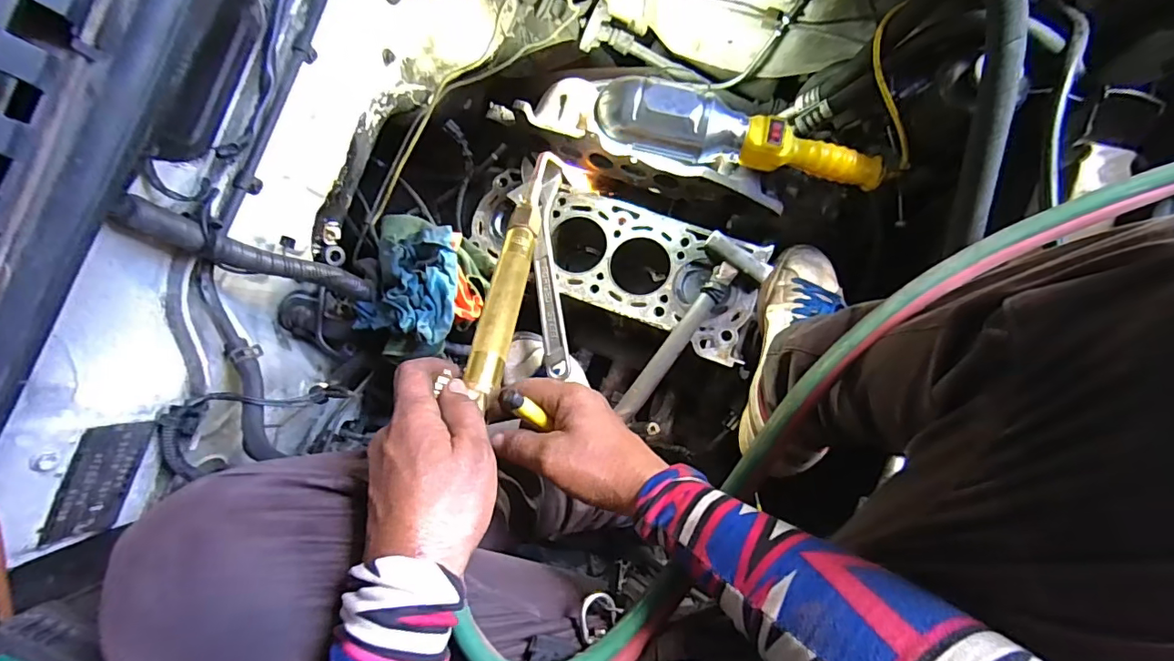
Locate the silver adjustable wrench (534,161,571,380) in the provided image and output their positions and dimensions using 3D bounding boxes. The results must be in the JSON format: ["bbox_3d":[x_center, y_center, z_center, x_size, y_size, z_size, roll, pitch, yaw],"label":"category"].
[{"bbox_3d":[-0.045,-0.077,0.632,0.036,0.022,0.263,-4,86,6],"label":"silver adjustable wrench"}]

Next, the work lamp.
[{"bbox_3d":[0.161,-0.203,0.543,0.312,0.064,0.082,18,88,7],"label":"work lamp"}]

